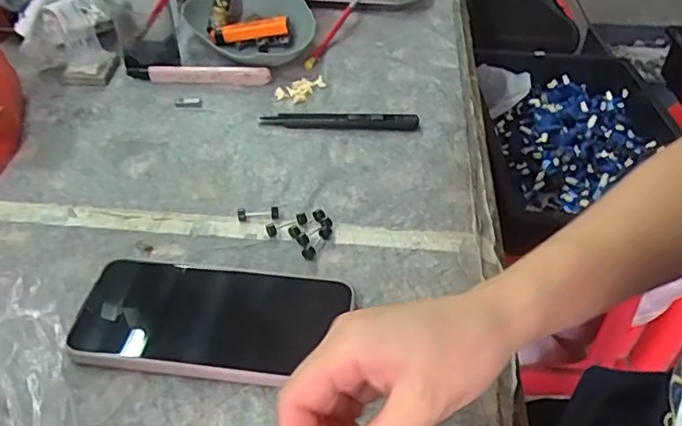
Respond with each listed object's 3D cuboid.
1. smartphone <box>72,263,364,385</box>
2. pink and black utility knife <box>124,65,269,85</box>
[{"bbox_3d":[-0.077,0.063,0.362,0.155,0.013,0.078,5,42,4],"label":"smartphone"},{"bbox_3d":[-0.139,-0.135,0.582,0.138,0.016,0.014,3,42,1],"label":"pink and black utility knife"}]

